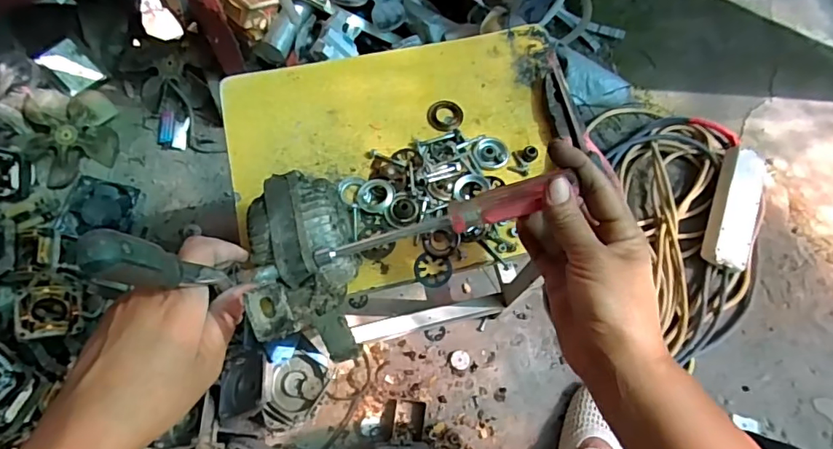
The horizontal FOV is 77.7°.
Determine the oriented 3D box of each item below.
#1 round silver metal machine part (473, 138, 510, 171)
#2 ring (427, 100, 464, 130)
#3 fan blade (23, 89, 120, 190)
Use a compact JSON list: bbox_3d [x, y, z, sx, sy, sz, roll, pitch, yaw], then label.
[{"bbox_3d":[0.071,-0.067,0.486,0.033,0.007,0.031,1,68,-3],"label":"round silver metal machine part"},{"bbox_3d":[0.028,-0.106,0.501,0.033,0.004,0.034,1,68,-3],"label":"ring"},{"bbox_3d":[-0.622,-0.162,0.933,0.152,0.049,0.162,-19,69,-9],"label":"fan blade"}]

